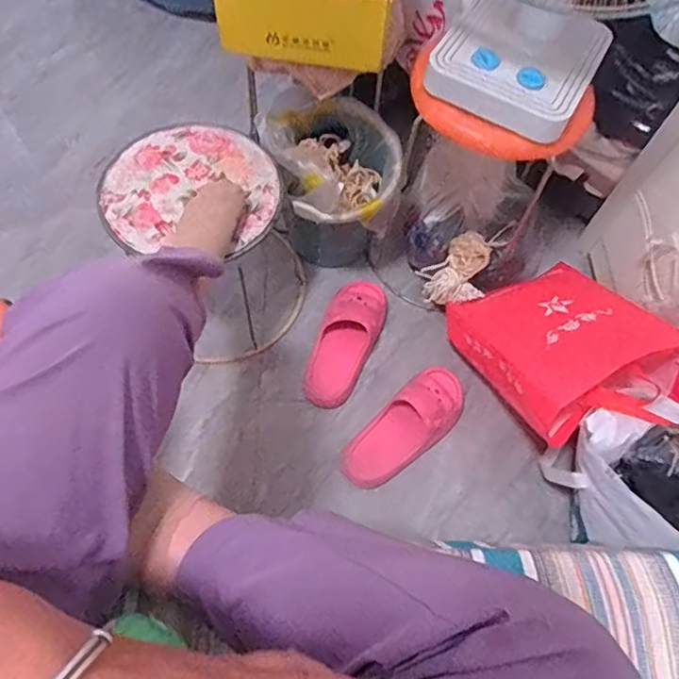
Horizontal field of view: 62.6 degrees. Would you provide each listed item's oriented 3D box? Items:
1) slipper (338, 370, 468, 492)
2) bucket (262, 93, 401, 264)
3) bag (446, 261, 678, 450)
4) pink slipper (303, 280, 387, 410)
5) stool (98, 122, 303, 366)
[{"bbox_3d":[0.123,0.158,1.012,0.110,0.079,0.269,42,69,16],"label":"slipper"},{"bbox_3d":[-0.007,-0.291,1.091,0.219,0.263,0.257,-14,66,-10],"label":"bucket"},{"bbox_3d":[0.399,0.028,0.961,0.286,0.141,0.427,-36,40,-3],"label":"bag"},{"bbox_3d":[0.012,0.002,1.080,0.102,0.079,0.260,20,65,7],"label":"pink slipper"},{"bbox_3d":[-0.228,-0.178,1.013,0.319,0.316,0.282,42,69,16],"label":"stool"}]

